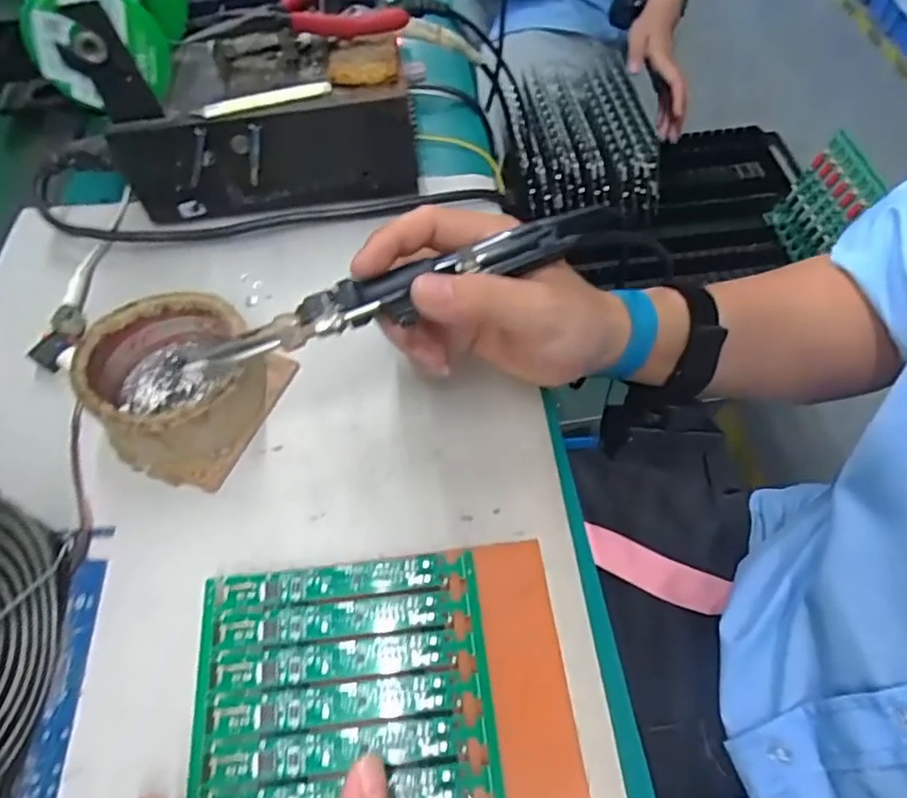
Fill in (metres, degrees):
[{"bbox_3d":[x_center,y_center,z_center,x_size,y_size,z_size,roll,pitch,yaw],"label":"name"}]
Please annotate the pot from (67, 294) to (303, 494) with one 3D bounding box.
[{"bbox_3d":[-0.146,-0.009,0.327,0.095,0.047,0.084,34,65,18],"label":"pot"}]

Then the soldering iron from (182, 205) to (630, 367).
[{"bbox_3d":[-0.022,-0.052,0.283,0.208,0.015,0.028,-20,61,-1],"label":"soldering iron"}]

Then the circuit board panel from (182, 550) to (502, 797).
[{"bbox_3d":[-0.044,0.142,0.250,0.122,0.008,0.153,-5,59,-3],"label":"circuit board panel"}]

